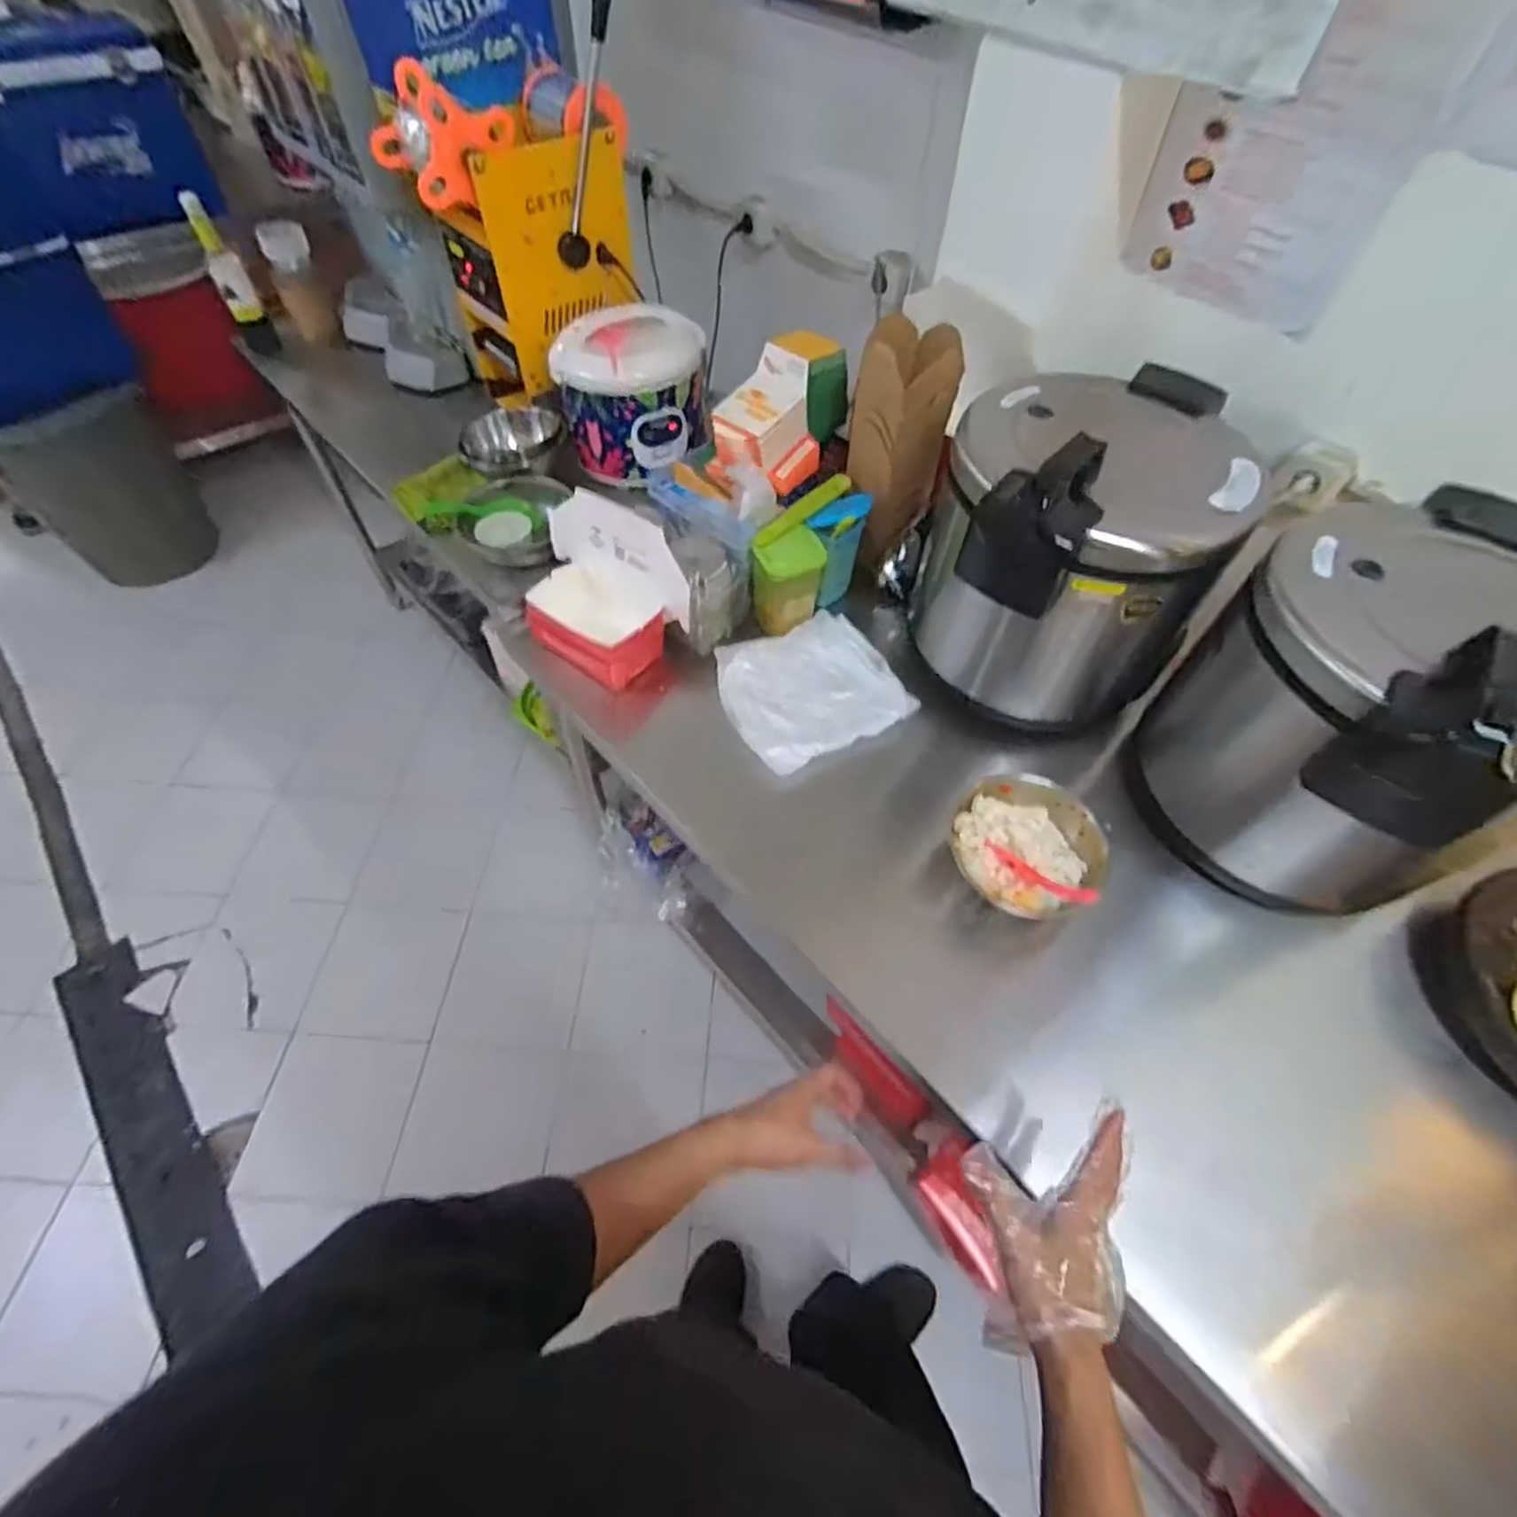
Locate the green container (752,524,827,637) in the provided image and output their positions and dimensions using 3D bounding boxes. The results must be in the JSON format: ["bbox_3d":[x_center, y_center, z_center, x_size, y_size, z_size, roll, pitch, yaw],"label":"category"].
[{"bbox_3d":[0.044,-0.269,1.069,0.096,0.148,0.074,-22,57,-16],"label":"green container"}]

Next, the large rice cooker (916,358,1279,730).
[{"bbox_3d":[0.401,-0.257,0.964,0.340,0.416,0.325,1,54,-1],"label":"large rice cooker"}]

